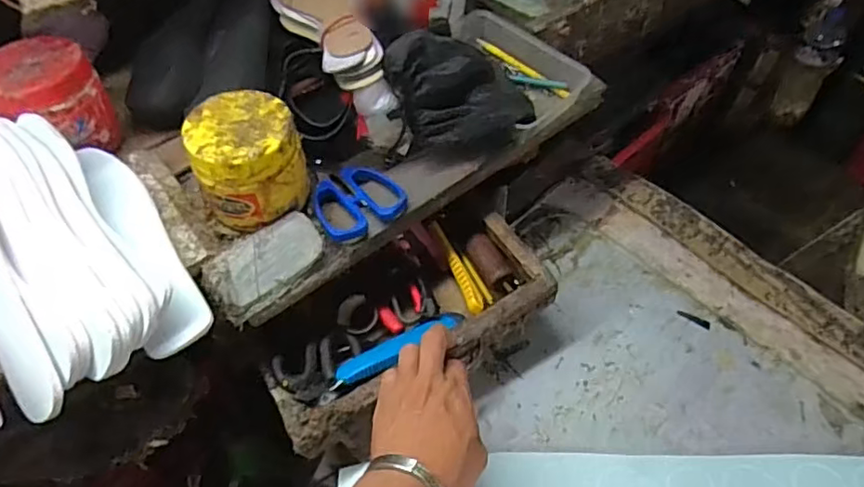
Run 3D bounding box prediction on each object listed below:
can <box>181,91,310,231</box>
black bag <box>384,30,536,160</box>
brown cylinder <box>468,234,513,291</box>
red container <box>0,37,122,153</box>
[{"bbox_3d":[-0.167,-0.075,0.539,0.098,0.086,0.089,-27,59,-19],"label":"can"},{"bbox_3d":[0.032,-0.156,0.594,0.153,0.103,0.101,-23,58,-17],"label":"black bag"},{"bbox_3d":[0.061,0.020,0.635,0.025,0.023,0.067,-26,58,-19],"label":"brown cylinder"},{"bbox_3d":[-0.363,-0.135,0.563,0.093,0.085,0.101,-36,62,-24],"label":"red container"}]

